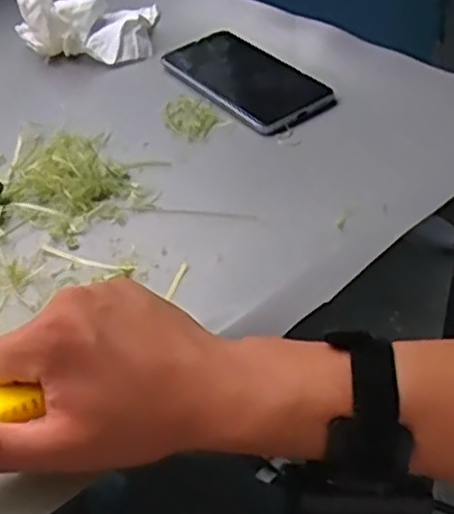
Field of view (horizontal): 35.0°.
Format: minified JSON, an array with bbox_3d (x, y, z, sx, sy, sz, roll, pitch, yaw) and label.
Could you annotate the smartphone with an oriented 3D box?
[{"bbox_3d":[0.014,-0.152,0.608,0.078,0.008,0.166,-27,47,-21],"label":"smartphone"}]

